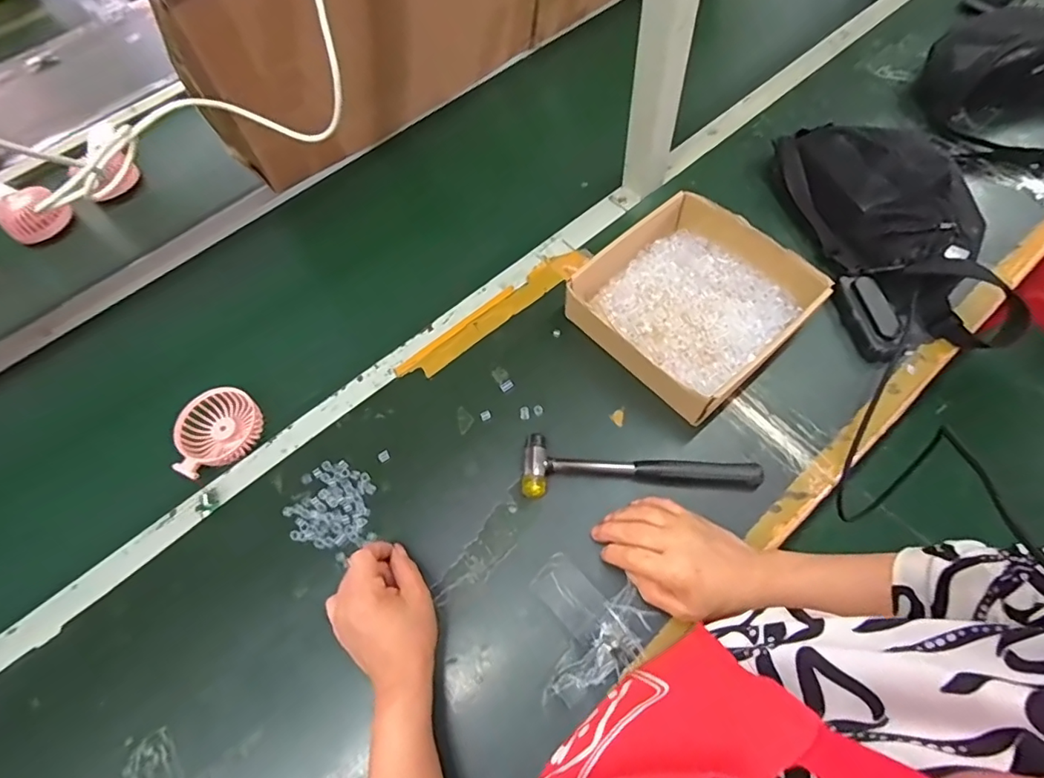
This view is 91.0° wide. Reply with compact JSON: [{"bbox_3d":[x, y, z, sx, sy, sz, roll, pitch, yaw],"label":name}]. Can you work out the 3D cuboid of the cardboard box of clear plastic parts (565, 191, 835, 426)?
[{"bbox_3d":[0.189,-0.103,0.597,0.220,0.064,0.225,-41,68,-16],"label":"cardboard box of clear plastic parts"}]

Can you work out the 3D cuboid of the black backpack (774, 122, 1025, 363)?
[{"bbox_3d":[0.447,-0.202,0.621,0.178,0.071,0.335,-10,63,-1],"label":"black backpack"}]

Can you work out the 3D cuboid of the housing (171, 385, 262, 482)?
[{"bbox_3d":[-0.353,0.045,0.597,0.091,0.036,0.087,-1,63,3],"label":"housing"}]

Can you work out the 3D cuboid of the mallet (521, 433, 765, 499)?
[{"bbox_3d":[0.123,0.081,0.532,0.242,0.023,0.062,0,63,4],"label":"mallet"}]

